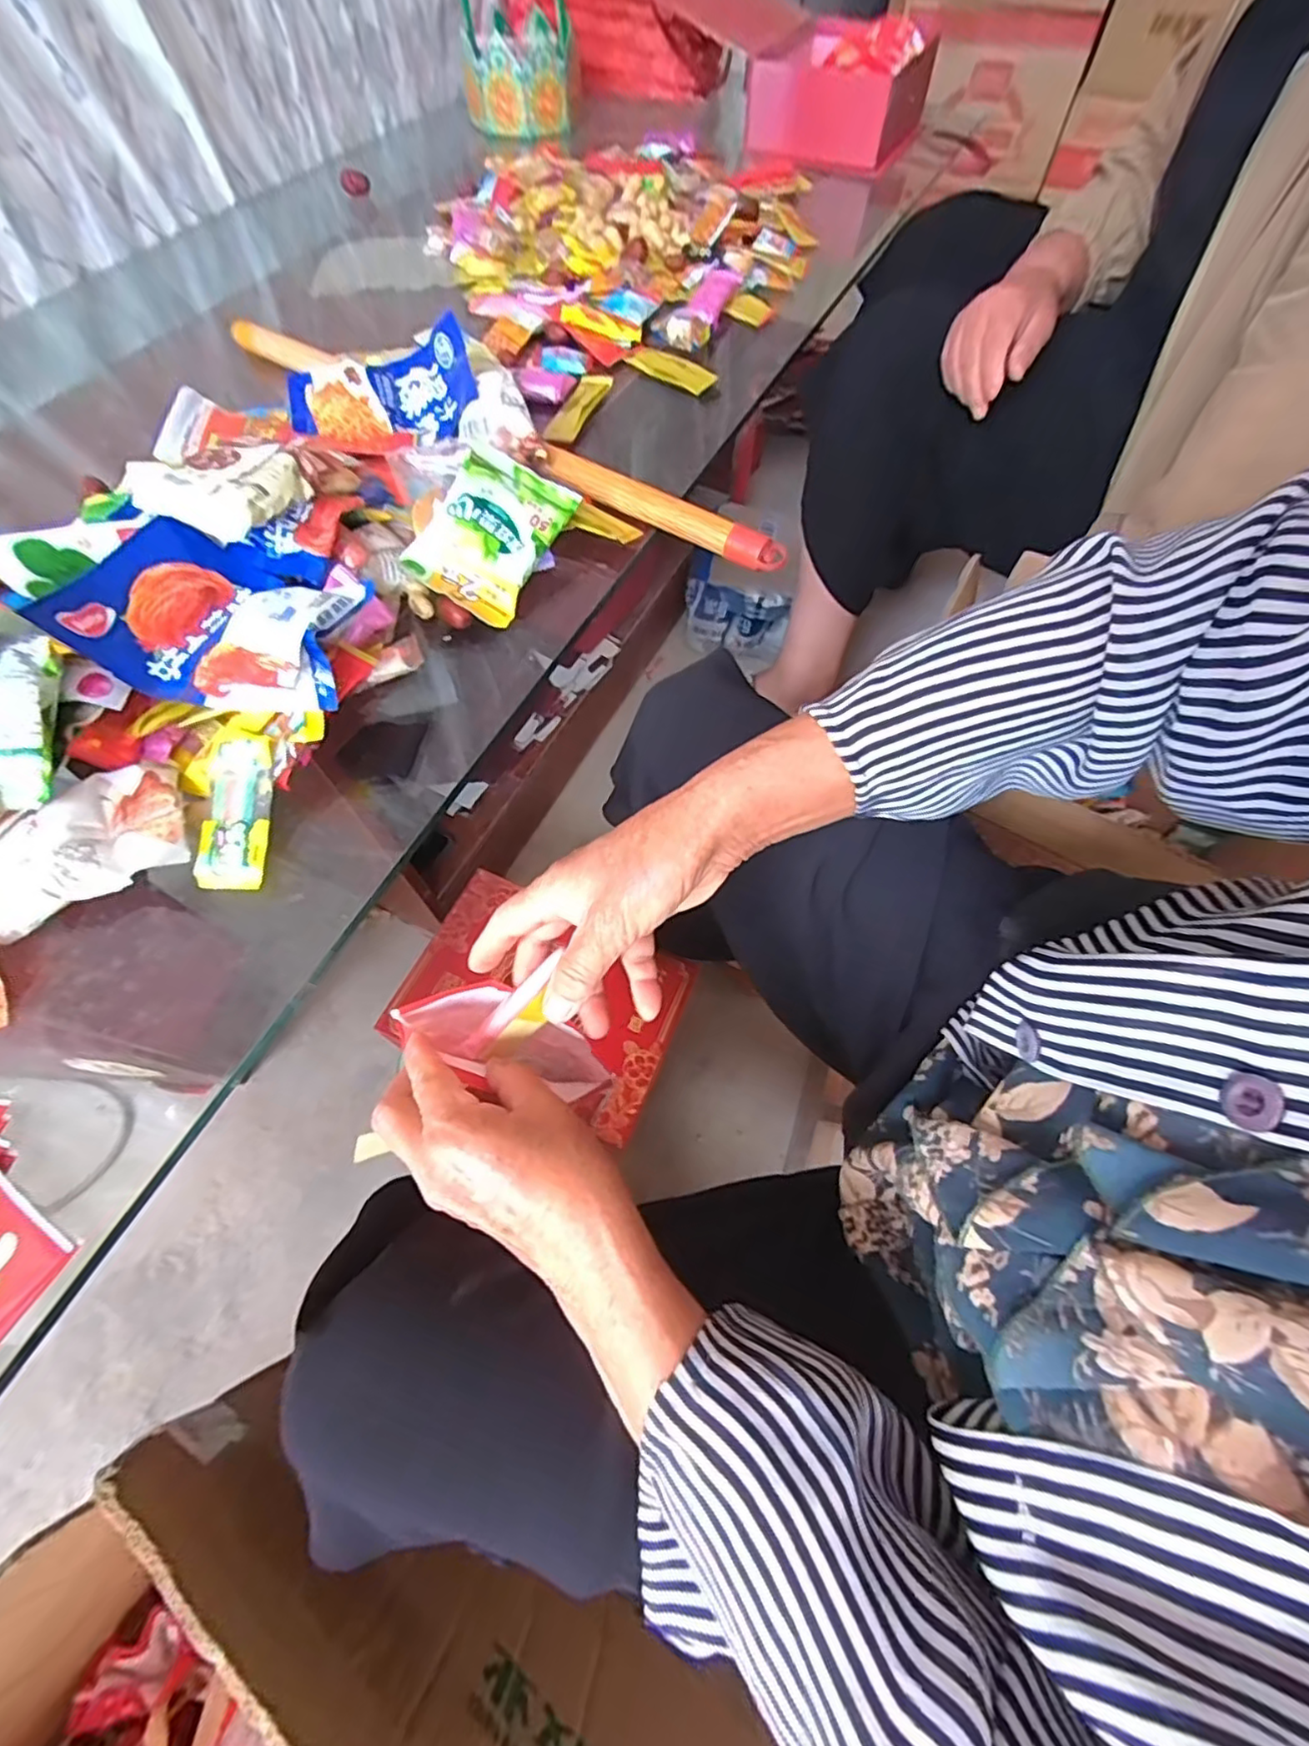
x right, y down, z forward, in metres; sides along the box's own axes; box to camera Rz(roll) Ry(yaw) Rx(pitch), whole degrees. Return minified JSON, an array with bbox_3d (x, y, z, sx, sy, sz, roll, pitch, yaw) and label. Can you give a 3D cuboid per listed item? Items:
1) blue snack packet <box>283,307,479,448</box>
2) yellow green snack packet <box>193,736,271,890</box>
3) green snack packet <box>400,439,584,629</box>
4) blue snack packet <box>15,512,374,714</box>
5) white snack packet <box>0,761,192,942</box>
[{"bbox_3d":[-0.233,-0.409,0.534,0.155,0.042,0.107,-15,64,-7],"label":"blue snack packet"},{"bbox_3d":[-0.250,-0.036,0.379,0.035,0.009,0.092,2,80,2],"label":"yellow green snack packet"},{"bbox_3d":[-0.122,-0.258,0.474,0.083,0.017,0.126,28,83,-15],"label":"green snack packet"},{"bbox_3d":[-0.267,-0.166,0.389,0.145,0.046,0.132,9,63,5],"label":"blue snack packet"},{"bbox_3d":[-0.329,-0.018,0.357,0.114,0.029,0.072,-29,66,-13],"label":"white snack packet"}]

